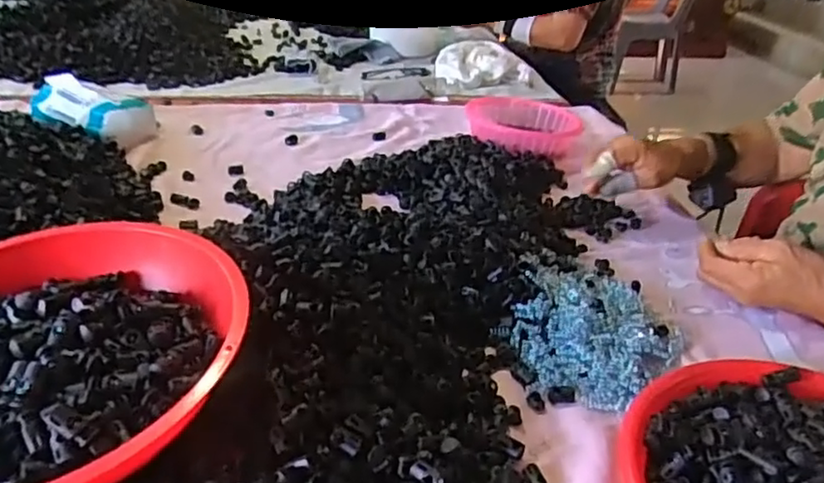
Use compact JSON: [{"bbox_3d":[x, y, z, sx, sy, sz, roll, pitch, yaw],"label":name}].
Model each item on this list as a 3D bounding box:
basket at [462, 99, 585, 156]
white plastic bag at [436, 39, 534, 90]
[{"bbox_3d":[0.162,-0.173,0.972,0.173,0.041,0.183,15,33,21],"label":"basket"},{"bbox_3d":[0.127,-0.355,1.281,0.191,0.045,0.158,-18,36,-30],"label":"white plastic bag"}]

